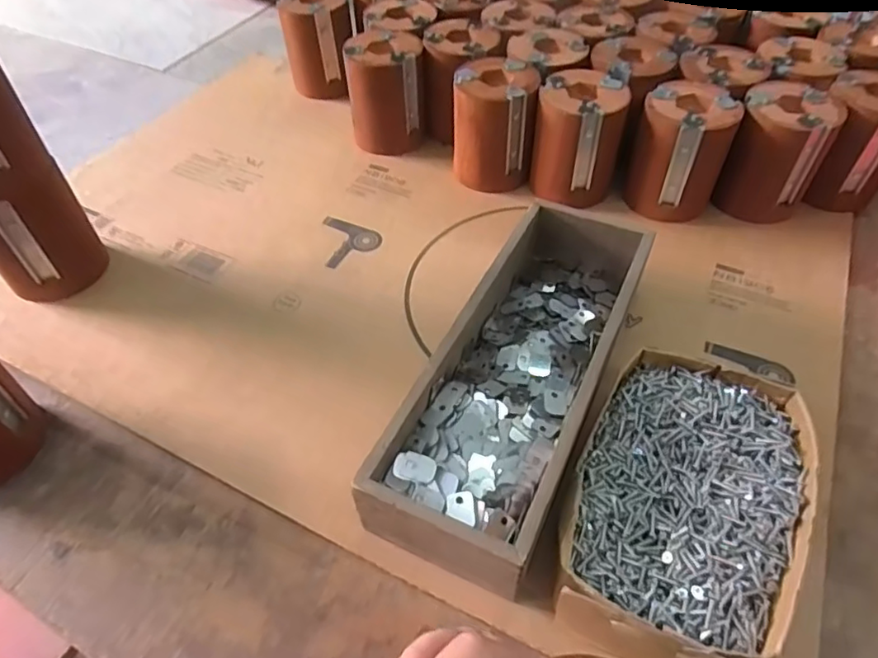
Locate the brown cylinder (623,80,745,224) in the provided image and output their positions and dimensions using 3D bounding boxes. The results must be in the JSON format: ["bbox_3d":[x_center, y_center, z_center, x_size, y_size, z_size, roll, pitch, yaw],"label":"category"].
[{"bbox_3d":[0.220,-0.161,0.532,0.080,0.097,0.081,20,54,18],"label":"brown cylinder"}]

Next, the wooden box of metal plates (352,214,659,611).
[{"bbox_3d":[0.060,0.028,0.401,0.099,0.067,0.288,20,54,18],"label":"wooden box of metal plates"}]

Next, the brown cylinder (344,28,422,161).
[{"bbox_3d":[-0.056,-0.247,0.610,0.077,0.099,0.084,-5,50,-2],"label":"brown cylinder"}]

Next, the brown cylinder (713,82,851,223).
[{"bbox_3d":[0.305,-0.158,0.528,0.076,0.098,0.079,22,54,19],"label":"brown cylinder"}]

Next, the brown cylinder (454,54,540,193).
[{"bbox_3d":[0.052,-0.197,0.569,0.073,0.101,0.077,-2,50,1],"label":"brown cylinder"}]

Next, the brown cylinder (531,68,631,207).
[{"bbox_3d":[0.130,-0.179,0.548,0.076,0.096,0.074,7,51,8],"label":"brown cylinder"}]

